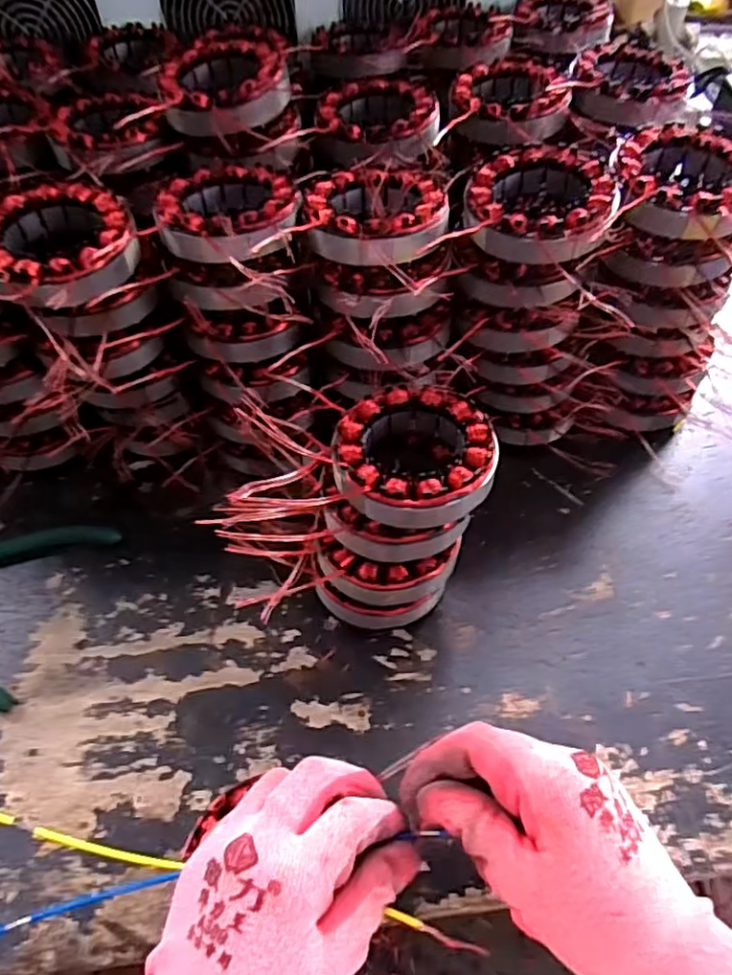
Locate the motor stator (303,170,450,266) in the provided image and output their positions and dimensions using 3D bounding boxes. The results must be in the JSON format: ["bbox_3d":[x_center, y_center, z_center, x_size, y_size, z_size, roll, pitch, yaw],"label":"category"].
[{"bbox_3d":[0.007,-0.164,0.373,0.082,0.025,0.081,-1,54,0],"label":"motor stator"}]

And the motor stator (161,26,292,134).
[{"bbox_3d":[-0.094,-0.267,0.421,0.085,0.038,0.094,-8,54,-5],"label":"motor stator"}]

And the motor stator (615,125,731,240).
[{"bbox_3d":[0.194,-0.187,0.375,0.081,0.024,0.083,17,55,13],"label":"motor stator"}]

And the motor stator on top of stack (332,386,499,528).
[{"bbox_3d":[0.027,-0.017,0.335,0.086,0.022,0.093,0,53,0],"label":"motor stator on top of stack"}]

